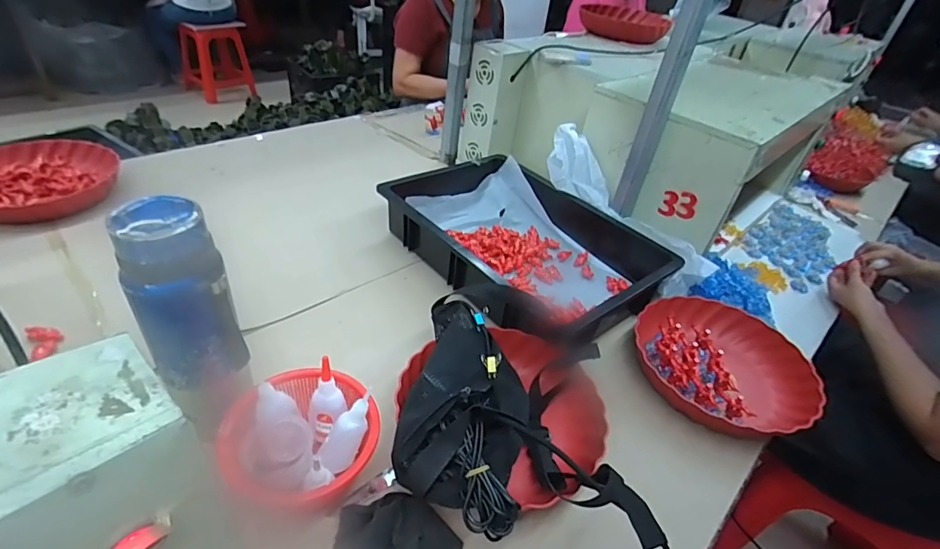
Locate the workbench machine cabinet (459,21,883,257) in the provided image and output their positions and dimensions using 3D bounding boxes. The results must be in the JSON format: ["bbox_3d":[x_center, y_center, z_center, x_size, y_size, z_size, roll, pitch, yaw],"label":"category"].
[{"bbox_3d":[0.415,-0.342,1.087,0.664,0.259,0.592,-25,49,-36],"label":"workbench machine cabinet"}]

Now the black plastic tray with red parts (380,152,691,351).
[{"bbox_3d":[0.093,-0.061,0.839,0.334,0.089,0.475,-21,47,-32],"label":"black plastic tray with red parts"}]

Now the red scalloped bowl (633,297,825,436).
[{"bbox_3d":[0.356,0.137,0.681,0.229,0.074,0.233,6,38,-4],"label":"red scalloped bowl"}]

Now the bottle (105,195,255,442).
[{"bbox_3d":[-0.266,0.046,0.450,0.064,0.226,0.072,33,44,27],"label":"bottle"}]

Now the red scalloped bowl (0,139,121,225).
[{"bbox_3d":[-0.775,-0.178,0.854,0.232,0.063,0.224,6,38,-4],"label":"red scalloped bowl"}]

